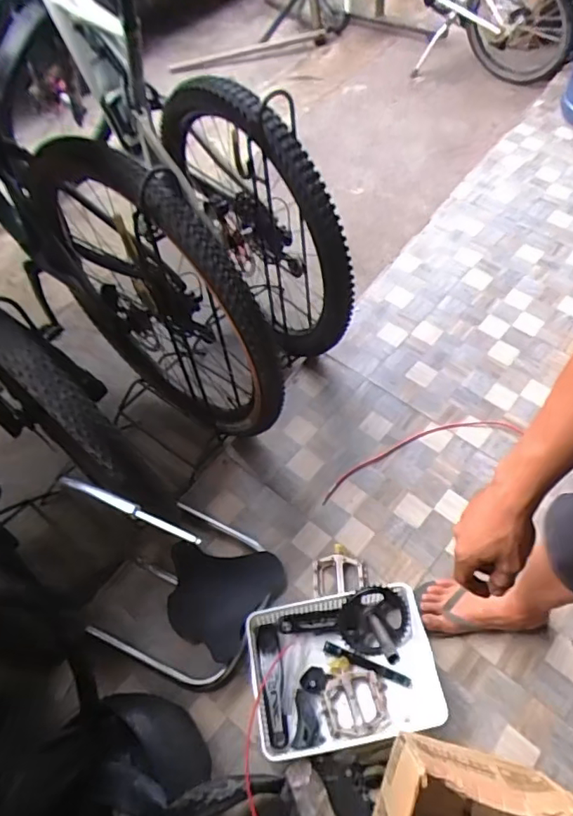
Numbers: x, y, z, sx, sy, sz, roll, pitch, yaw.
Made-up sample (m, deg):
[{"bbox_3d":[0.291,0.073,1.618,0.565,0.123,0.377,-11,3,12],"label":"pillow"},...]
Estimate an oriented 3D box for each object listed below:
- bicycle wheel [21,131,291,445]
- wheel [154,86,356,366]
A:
[{"bbox_3d":[-0.286,-0.206,1.194,0.688,0.743,0.112,37,65,26],"label":"bicycle wheel"},{"bbox_3d":[-0.070,-0.463,1.349,0.183,0.639,0.594,-34,59,-18],"label":"wheel"}]

